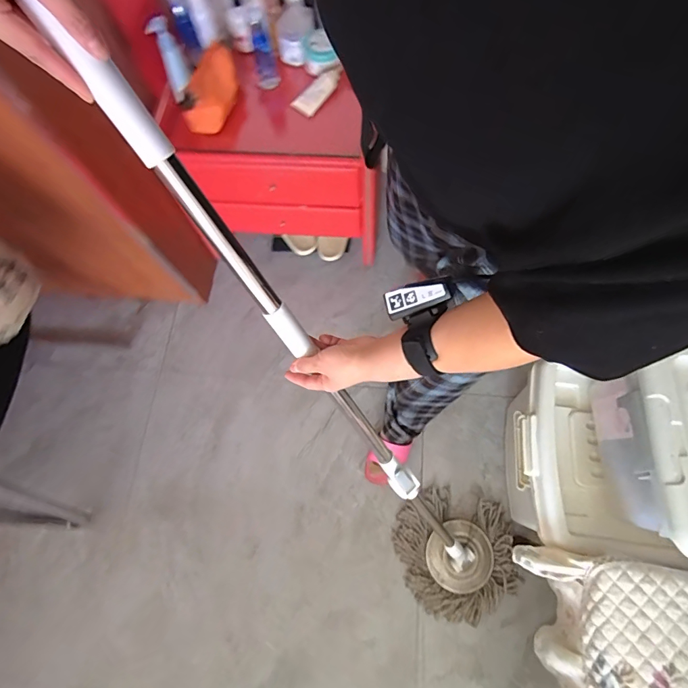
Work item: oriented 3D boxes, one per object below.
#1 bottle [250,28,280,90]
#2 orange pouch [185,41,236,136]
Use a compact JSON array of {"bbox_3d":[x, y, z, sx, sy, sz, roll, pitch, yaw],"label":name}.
[{"bbox_3d":[-0.188,-0.671,0.960,0.051,0.133,0.051,-11,50,-1],"label":"bottle"},{"bbox_3d":[-0.292,-0.579,0.938,0.062,0.091,0.206,11,72,7],"label":"orange pouch"}]

